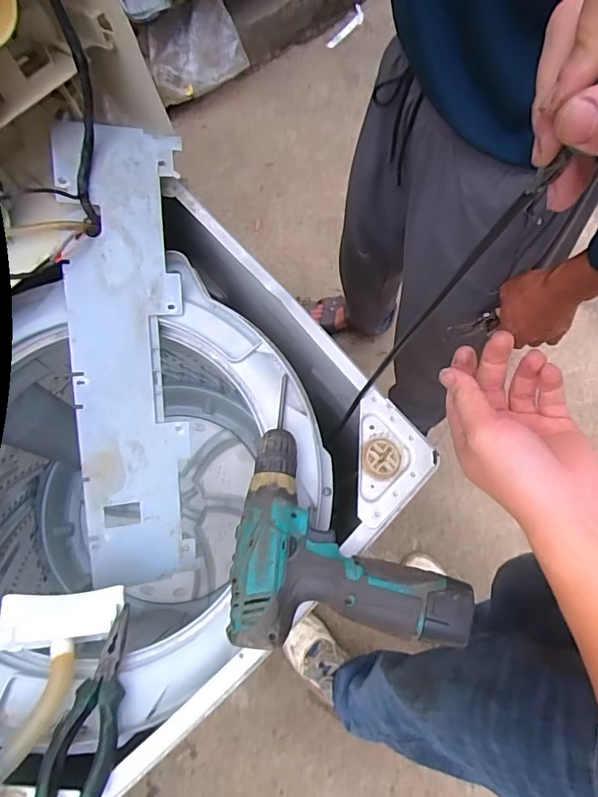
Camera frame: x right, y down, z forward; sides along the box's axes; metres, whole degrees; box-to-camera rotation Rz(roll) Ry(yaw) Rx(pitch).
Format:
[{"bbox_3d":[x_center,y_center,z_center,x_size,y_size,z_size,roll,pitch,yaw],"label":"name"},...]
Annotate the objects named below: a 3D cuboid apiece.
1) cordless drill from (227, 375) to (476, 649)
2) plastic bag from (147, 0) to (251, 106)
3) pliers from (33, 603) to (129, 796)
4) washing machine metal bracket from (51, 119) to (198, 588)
[{"bbox_3d":[0.040,0.101,0.437,0.187,0.063,0.213,1,68,0],"label":"cordless drill"},{"bbox_3d":[-0.319,-1.093,1.507,0.311,0.220,0.130,-24,70,-10],"label":"plastic bag"},{"bbox_3d":[-0.173,0.257,0.414,0.056,0.022,0.152,3,41,0],"label":"pliers"},{"bbox_3d":[-0.182,-0.034,0.525,0.113,0.013,0.485,-4,99,-20],"label":"washing machine metal bracket"}]

